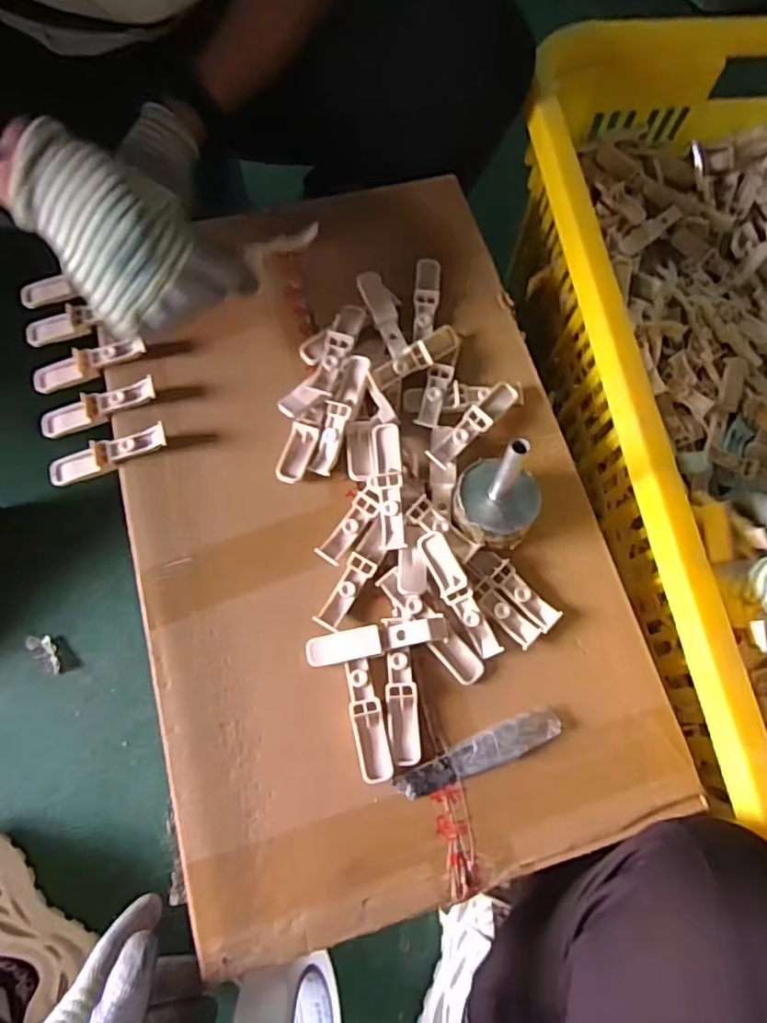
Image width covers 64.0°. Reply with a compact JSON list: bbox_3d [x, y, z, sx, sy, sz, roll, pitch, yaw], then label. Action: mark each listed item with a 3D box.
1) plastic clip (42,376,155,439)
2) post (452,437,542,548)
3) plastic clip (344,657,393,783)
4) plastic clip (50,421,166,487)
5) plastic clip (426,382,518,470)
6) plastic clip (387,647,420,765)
[{"bbox_3d":[-0.232,-0.087,0.497,0.097,0.021,0.027,-17,70,13],"label":"plastic clip"},{"bbox_3d":[0.083,-0.009,0.449,0.059,0.077,0.059,1,71,-3],"label":"post"},{"bbox_3d":[-0.011,0.145,0.430,0.022,0.010,0.081,-11,72,-7],"label":"plastic clip"},{"bbox_3d":[-0.218,-0.046,0.485,0.097,0.018,0.026,-19,71,10],"label":"plastic clip"},{"bbox_3d":[0.074,-0.069,0.498,0.022,0.019,0.097,41,74,10],"label":"plastic clip"},{"bbox_3d":[0.014,0.137,0.432,0.021,0.009,0.082,-2,72,-4],"label":"plastic clip"}]

